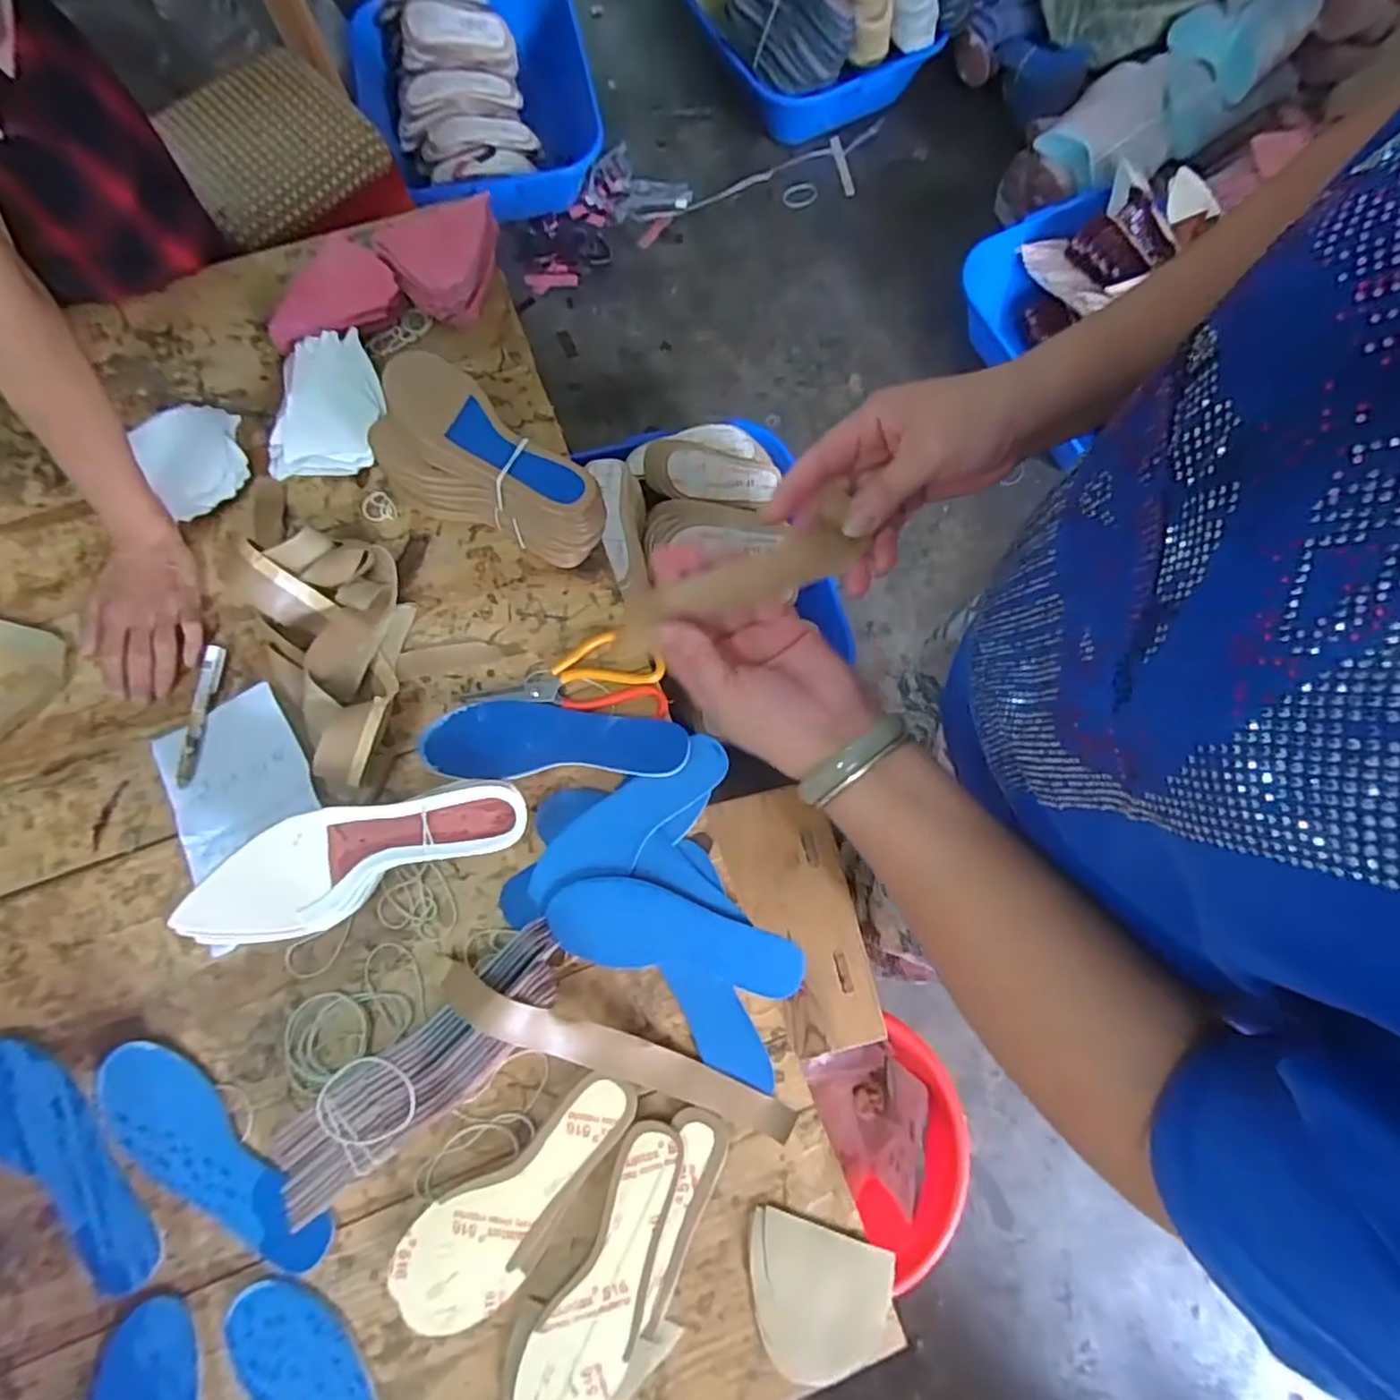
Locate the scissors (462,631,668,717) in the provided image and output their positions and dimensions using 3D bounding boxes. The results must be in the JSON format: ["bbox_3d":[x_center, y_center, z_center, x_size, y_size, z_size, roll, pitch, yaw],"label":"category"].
[{"bbox_3d":[-0.122,-0.029,0.641,0.182,0.015,0.078,5,78,0],"label":"scissors"}]

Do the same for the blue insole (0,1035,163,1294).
[{"bbox_3d":[-0.523,0.374,0.547,0.231,0.005,0.073,42,80,7],"label":"blue insole"}]

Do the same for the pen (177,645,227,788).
[{"bbox_3d":[-0.462,0.013,0.622,0.016,0.014,0.130,7,78,1],"label":"pen"}]

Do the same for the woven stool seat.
[{"bbox_3d":[-0.663,-0.858,1.029,0.283,0.072,0.240,-41,81,-10],"label":"woven stool seat"}]

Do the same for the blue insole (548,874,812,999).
[{"bbox_3d":[-0.019,0.204,0.591,0.220,0.019,0.072,10,78,1],"label":"blue insole"}]

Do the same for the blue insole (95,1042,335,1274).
[{"bbox_3d":[-0.401,0.377,0.547,0.231,0.013,0.080,36,80,6],"label":"blue insole"}]

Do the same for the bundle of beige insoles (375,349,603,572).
[{"bbox_3d":[-0.193,-0.212,0.632,0.233,0.110,0.107,31,79,6],"label":"bundle of beige insoles"}]

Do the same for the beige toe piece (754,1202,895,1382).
[{"bbox_3d":[0.096,0.482,0.541,0.116,0.008,0.110,11,78,1],"label":"beige toe piece"}]

